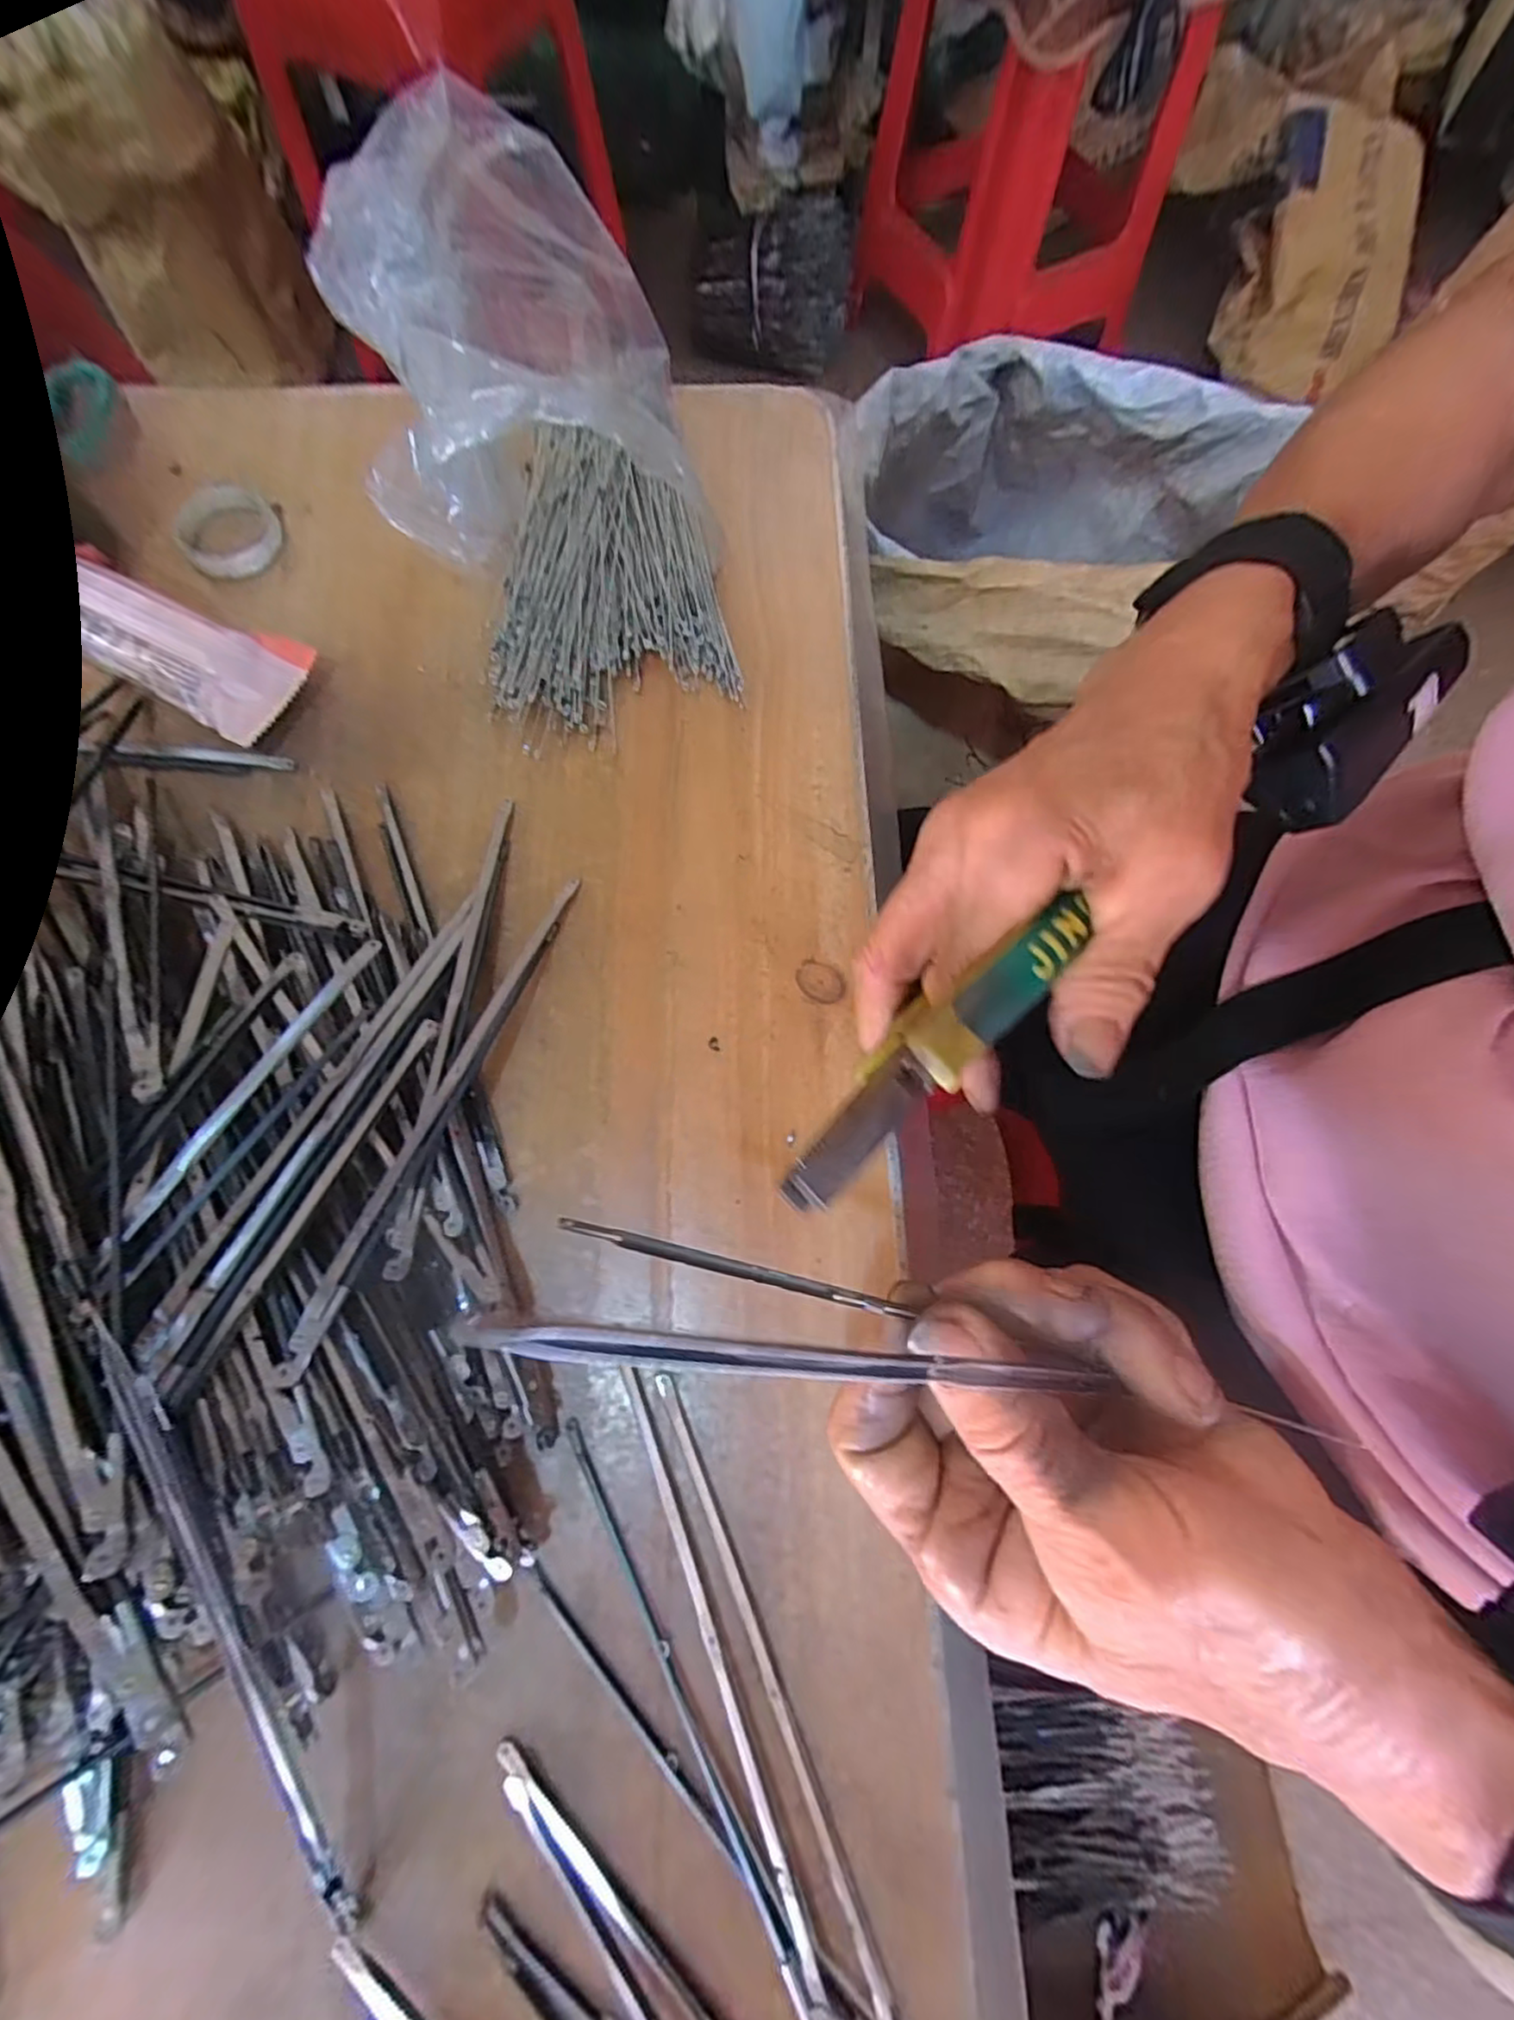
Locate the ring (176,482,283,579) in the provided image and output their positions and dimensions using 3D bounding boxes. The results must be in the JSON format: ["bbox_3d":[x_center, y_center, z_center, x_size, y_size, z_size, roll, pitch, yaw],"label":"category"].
[{"bbox_3d":[-0.253,-0.229,0.324,0.044,0.010,0.051,-27,76,-9],"label":"ring"}]

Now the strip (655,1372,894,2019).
[{"bbox_3d":[0.005,0.204,0.202,0.006,0.004,0.184,-22,75,-8],"label":"strip"}]

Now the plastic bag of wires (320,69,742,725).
[{"bbox_3d":[-0.092,-0.243,0.286,0.139,0.097,0.220,-15,74,-5],"label":"plastic bag of wires"}]

